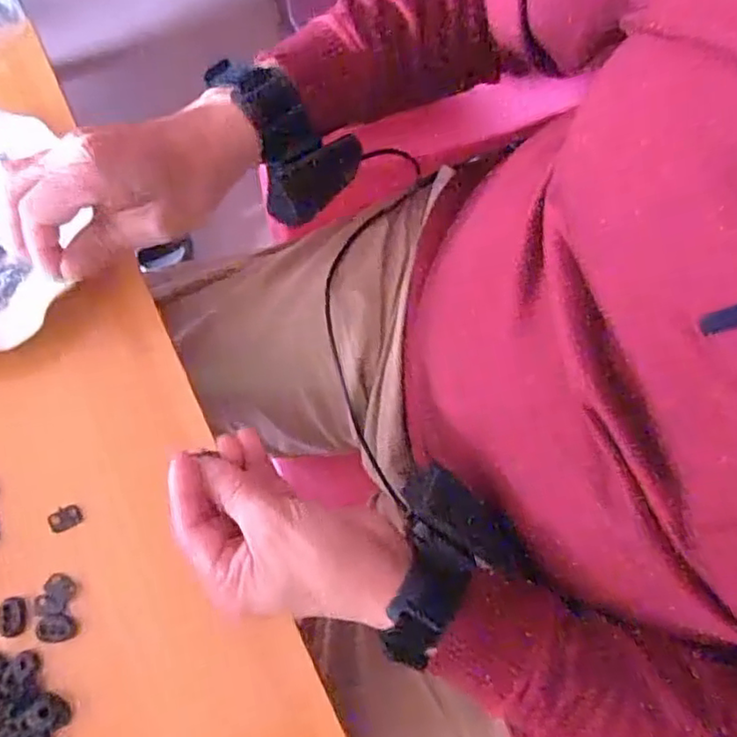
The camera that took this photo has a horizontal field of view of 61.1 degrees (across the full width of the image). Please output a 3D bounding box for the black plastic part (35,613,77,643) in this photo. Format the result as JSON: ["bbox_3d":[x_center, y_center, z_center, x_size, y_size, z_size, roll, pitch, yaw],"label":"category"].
[{"bbox_3d":[-0.182,0.150,0.363,0.021,0.006,0.015,-2,75,-2],"label":"black plastic part"}]

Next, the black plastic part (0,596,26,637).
[{"bbox_3d":[-0.209,0.145,0.364,0.017,0.004,0.021,-9,75,-4],"label":"black plastic part"}]

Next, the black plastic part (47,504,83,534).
[{"bbox_3d":[-0.185,0.091,0.379,0.020,0.004,0.013,-25,77,-8],"label":"black plastic part"}]

